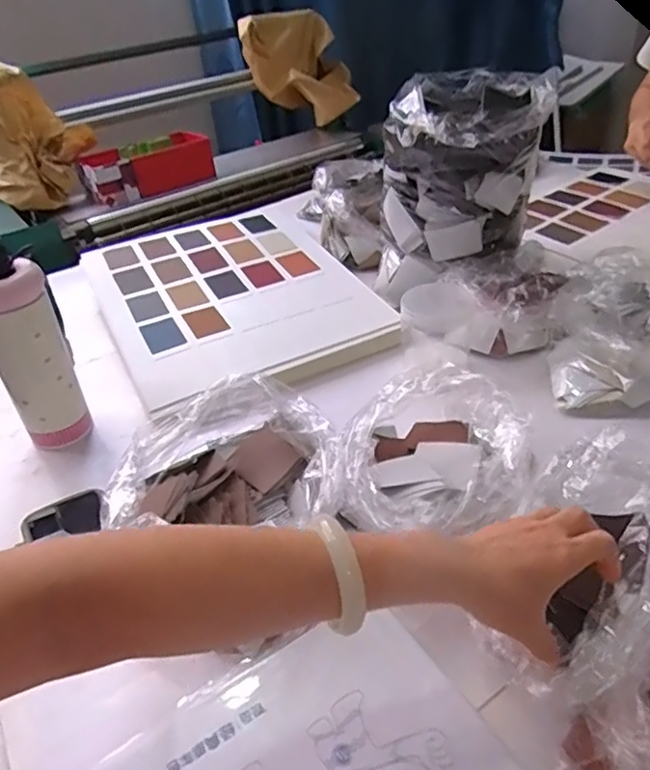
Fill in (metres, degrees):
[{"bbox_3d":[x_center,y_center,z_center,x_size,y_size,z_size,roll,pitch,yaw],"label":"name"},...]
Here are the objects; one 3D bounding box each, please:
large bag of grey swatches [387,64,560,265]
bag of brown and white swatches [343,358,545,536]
[{"bbox_3d":[0.181,-0.294,0.801,0.200,0.196,0.168,4,37,12],"label":"large bag of grey swatches"},{"bbox_3d":[0.102,0.070,0.555,0.175,0.072,0.207,8,40,18],"label":"bag of brown and white swatches"}]

